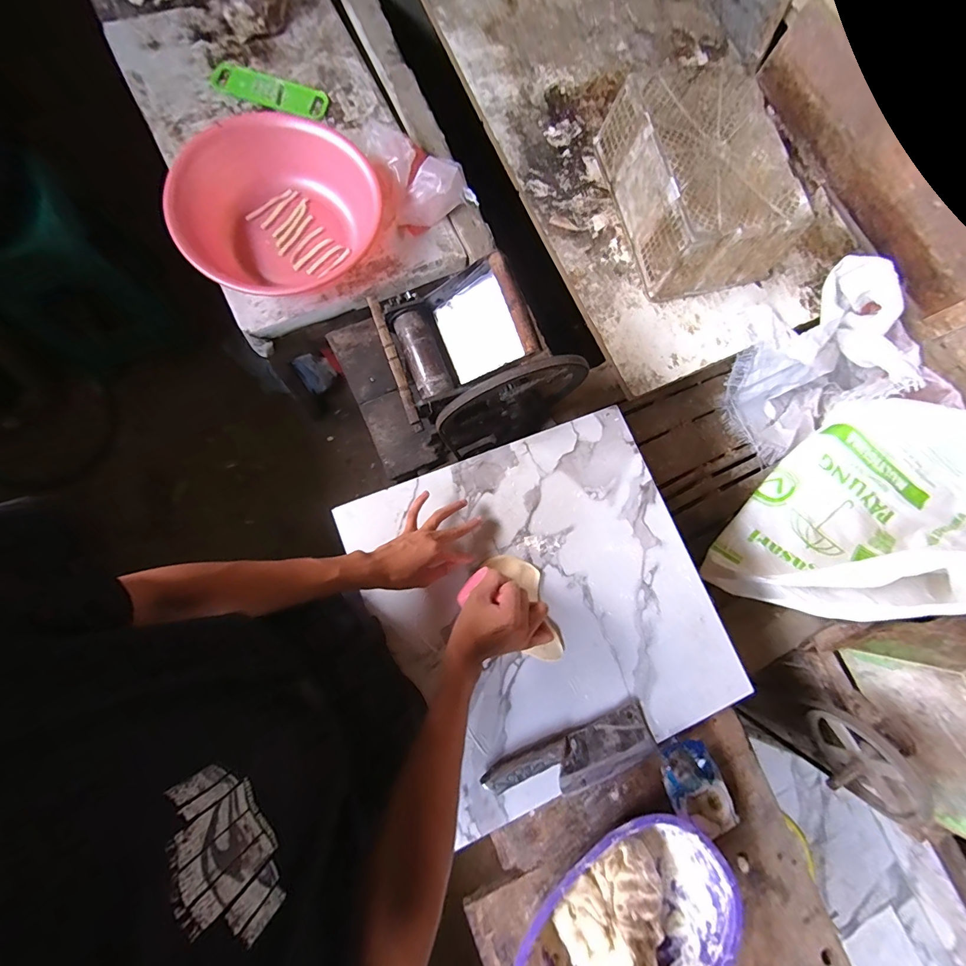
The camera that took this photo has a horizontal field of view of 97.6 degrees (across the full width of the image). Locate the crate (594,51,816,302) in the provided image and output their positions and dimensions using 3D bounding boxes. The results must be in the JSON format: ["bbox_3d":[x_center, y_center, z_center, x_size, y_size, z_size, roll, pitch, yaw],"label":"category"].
[{"bbox_3d":[0.506,-0.711,0.996,0.325,0.173,0.471,-15,83,-9],"label":"crate"}]

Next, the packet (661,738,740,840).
[{"bbox_3d":[0.306,0.439,0.603,0.083,0.019,0.116,-22,85,-10],"label":"packet"}]

